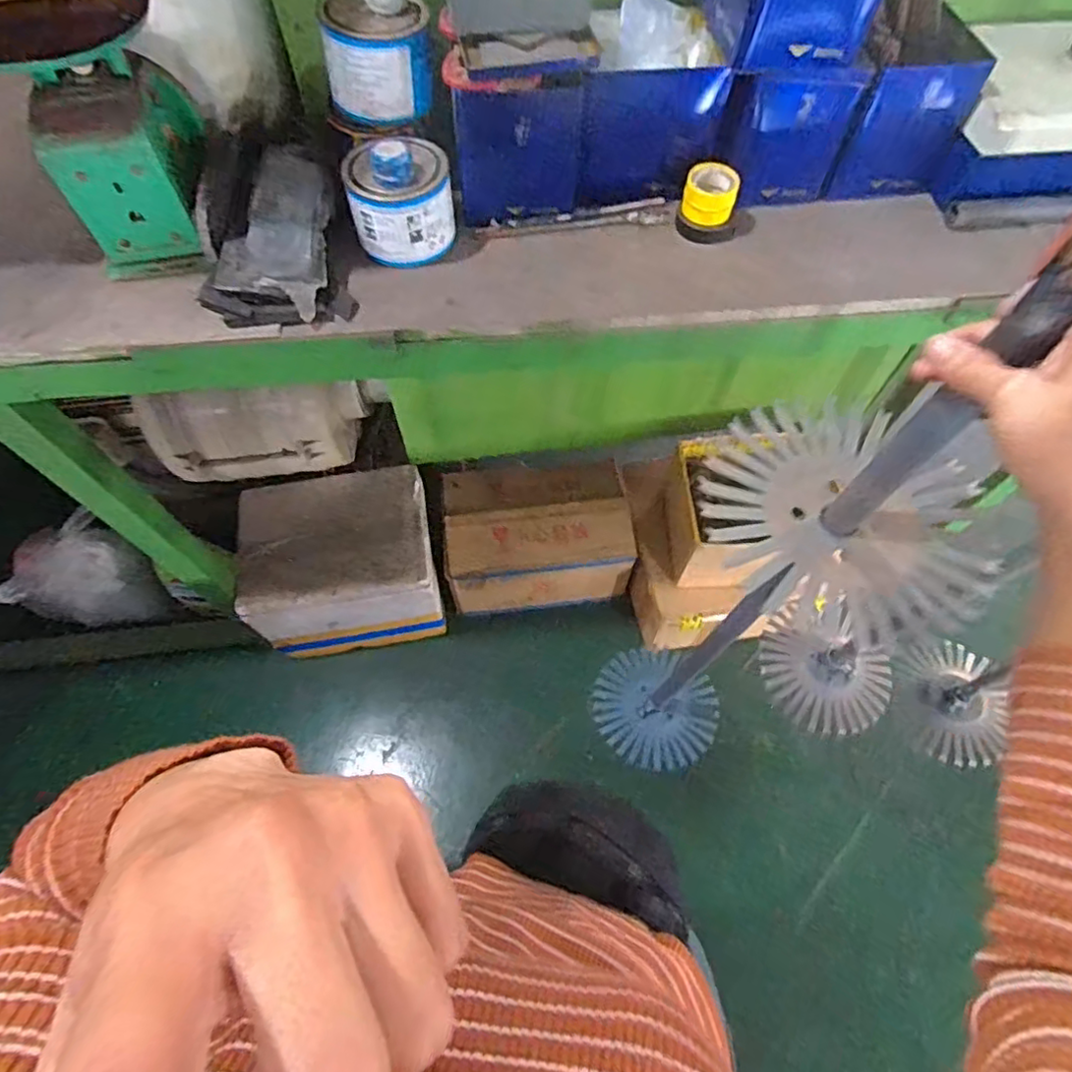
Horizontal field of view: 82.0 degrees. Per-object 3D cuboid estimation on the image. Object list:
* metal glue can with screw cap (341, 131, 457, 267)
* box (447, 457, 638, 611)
[{"bbox_3d":[-0.143,-0.359,0.651,0.107,0.097,0.094,-1,62,-1],"label":"metal glue can with screw cap"},{"bbox_3d":[0.004,-0.003,1.428,0.403,0.213,0.270,-6,62,-4],"label":"box"}]

